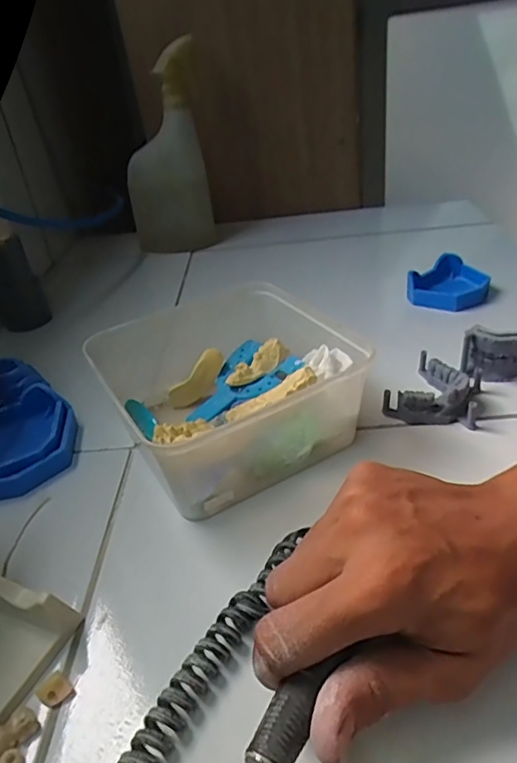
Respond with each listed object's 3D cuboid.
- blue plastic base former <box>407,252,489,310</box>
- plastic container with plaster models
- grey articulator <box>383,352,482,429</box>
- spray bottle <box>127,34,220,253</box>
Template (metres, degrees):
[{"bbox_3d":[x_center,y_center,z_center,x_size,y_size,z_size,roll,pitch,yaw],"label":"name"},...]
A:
[{"bbox_3d":[0.195,-0.101,0.561,0.074,0.029,0.078,8,36,23],"label":"blue plastic base former"},{"bbox_3d":[-0.022,0.005,0.391,0.157,0.059,0.153,-23,36,-22],"label":"plastic container with plaster models"},{"bbox_3d":[0.137,0.004,0.417,0.062,0.026,0.071,11,37,27],"label":"grey articulator"},{"bbox_3d":[-0.122,-0.294,0.715,0.107,0.237,0.077,-12,33,-6],"label":"spray bottle"}]

